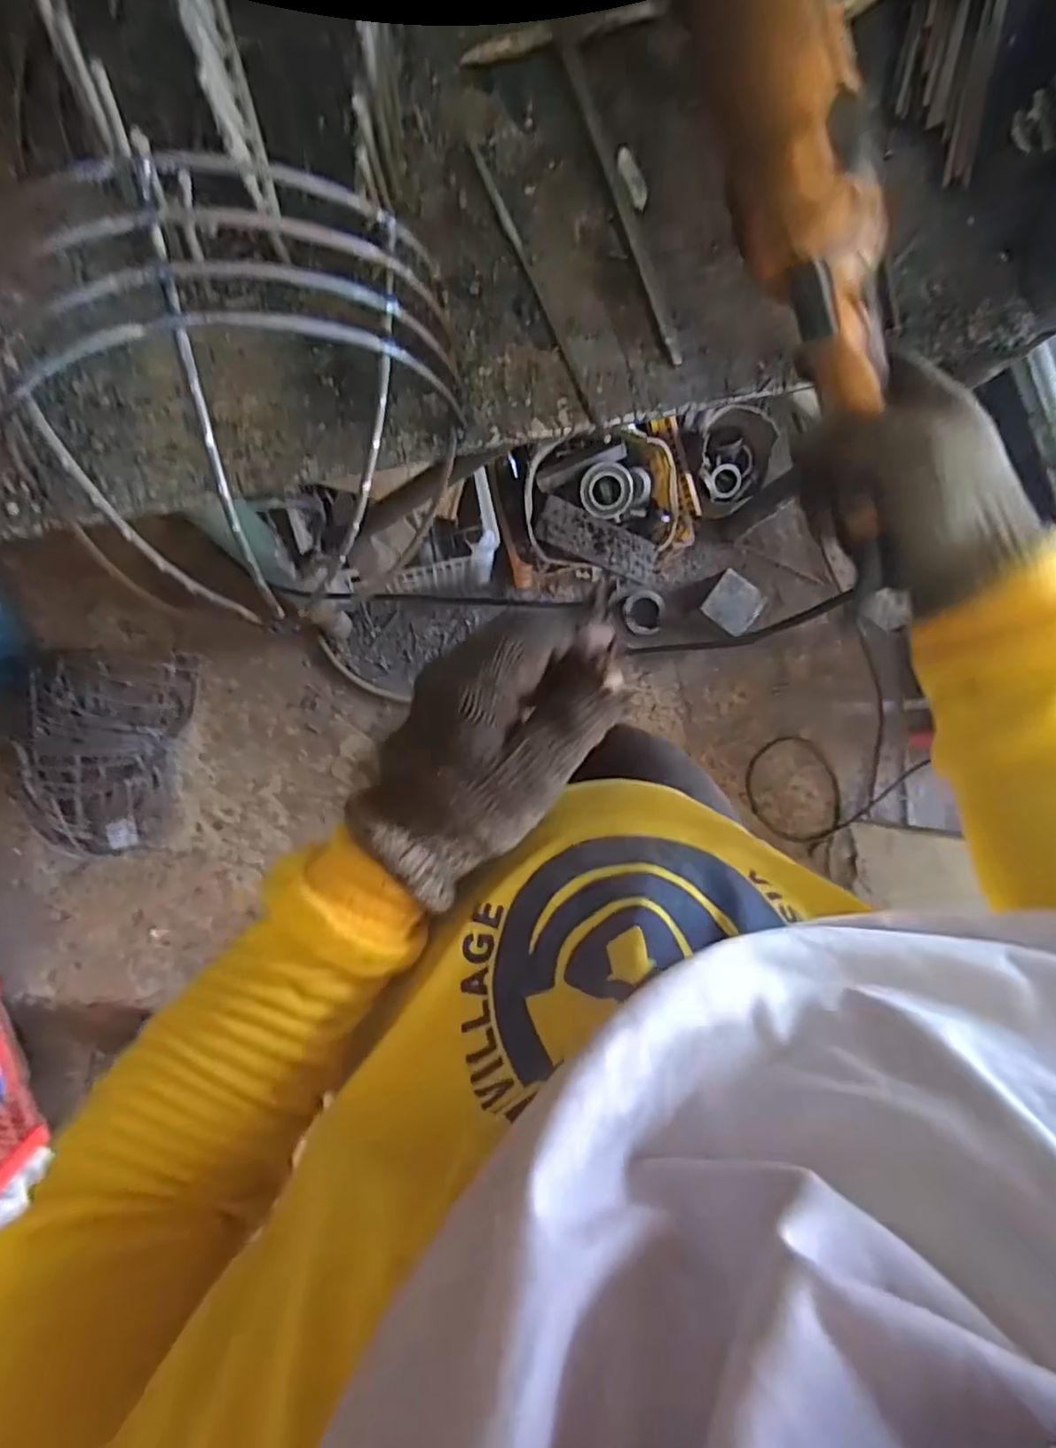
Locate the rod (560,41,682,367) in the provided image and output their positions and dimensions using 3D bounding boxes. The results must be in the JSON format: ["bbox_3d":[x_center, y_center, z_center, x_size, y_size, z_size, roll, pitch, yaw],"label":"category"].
[{"bbox_3d":[0.059,-0.323,0.408,0.011,0.006,0.202,-20,94,-5],"label":"rod"}]

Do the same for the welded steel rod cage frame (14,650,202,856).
[{"bbox_3d":[-0.752,0.052,1.171,0.231,0.148,0.365,6,91,-6],"label":"welded steel rod cage frame"}]

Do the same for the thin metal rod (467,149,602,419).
[{"bbox_3d":[0.004,-0.273,0.407,0.007,0.004,0.183,-25,94,-4],"label":"thin metal rod"}]

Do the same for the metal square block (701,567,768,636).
[{"bbox_3d":[0.396,-0.229,1.251,0.100,0.016,0.097,37,99,5],"label":"metal square block"}]

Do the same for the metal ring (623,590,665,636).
[{"bbox_3d":[0.226,-0.219,1.286,0.077,0.008,0.085,16,96,5],"label":"metal ring"}]

